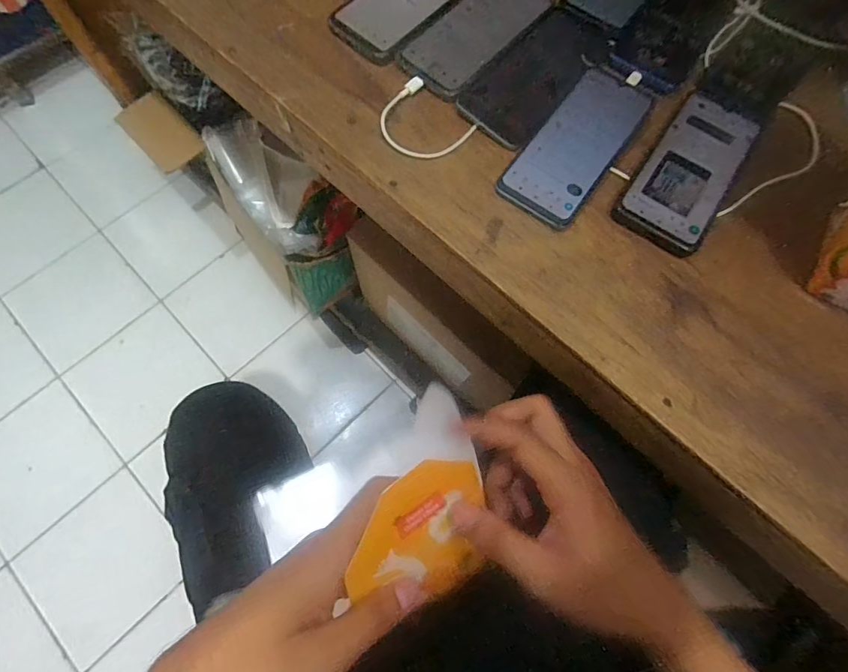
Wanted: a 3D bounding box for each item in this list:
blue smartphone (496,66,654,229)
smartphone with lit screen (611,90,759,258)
[{"bbox_3d":[0.142,-0.182,0.405,0.073,0.009,0.177,34,77,11],"label":"blue smartphone"},{"bbox_3d":[0.244,-0.156,0.403,0.075,0.017,0.182,32,77,10],"label":"smartphone with lit screen"}]

